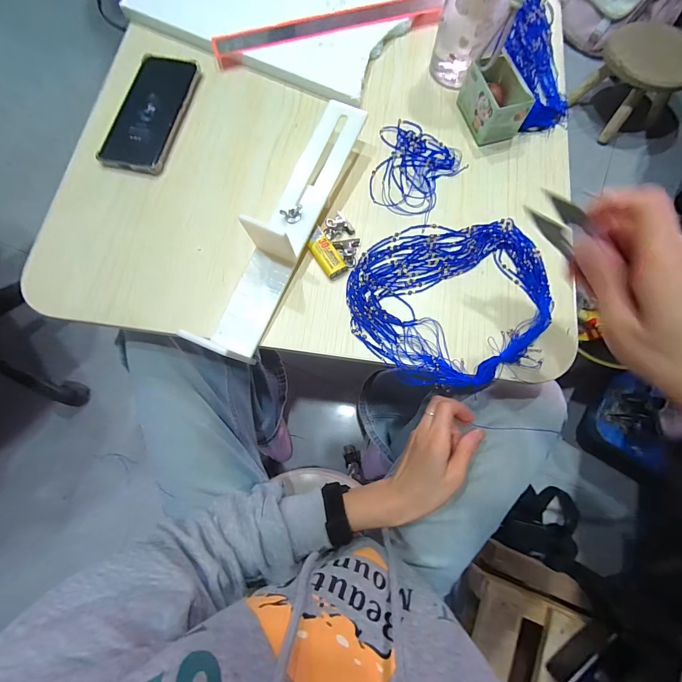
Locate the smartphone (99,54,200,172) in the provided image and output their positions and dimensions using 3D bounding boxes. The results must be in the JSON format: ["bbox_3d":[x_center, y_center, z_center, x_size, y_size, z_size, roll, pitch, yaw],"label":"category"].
[{"bbox_3d":[-0.231,-0.279,0.394,0.074,0.010,0.172,12,77,2],"label":"smartphone"}]

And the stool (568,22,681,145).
[{"bbox_3d":[0.821,-0.730,0.912,0.189,0.201,0.226,-28,78,-7],"label":"stool"}]

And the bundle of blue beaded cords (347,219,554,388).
[{"bbox_3d":[0.113,-0.042,0.336,0.204,0.020,0.174,-2,76,-1],"label":"bundle of blue beaded cords"}]

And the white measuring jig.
[{"bbox_3d":[-0.059,-0.124,0.334,0.061,0.057,0.305,23,77,5],"label":"white measuring jig"}]

